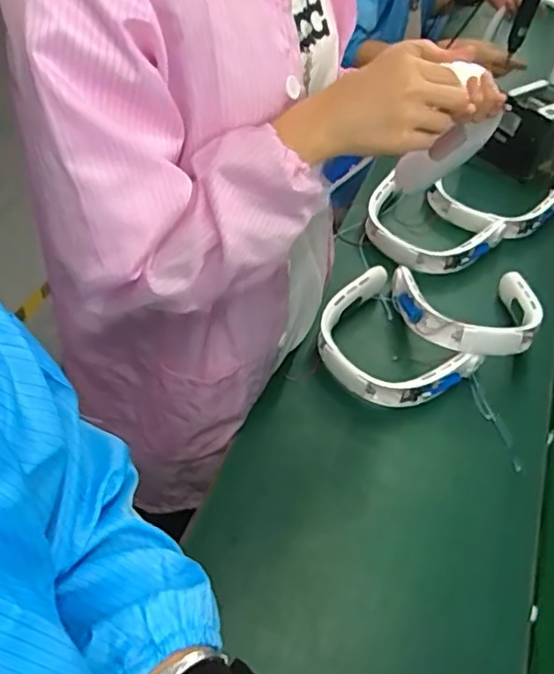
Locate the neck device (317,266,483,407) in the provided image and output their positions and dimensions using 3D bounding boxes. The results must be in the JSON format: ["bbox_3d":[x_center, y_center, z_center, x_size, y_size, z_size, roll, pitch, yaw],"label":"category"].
[{"bbox_3d":[0.161,0.011,0.931,0.181,0.062,0.223,-26,55,-27],"label":"neck device"}]

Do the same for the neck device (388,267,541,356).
[{"bbox_3d":[0.296,-0.041,0.960,0.213,0.083,0.188,5,47,-2],"label":"neck device"}]

